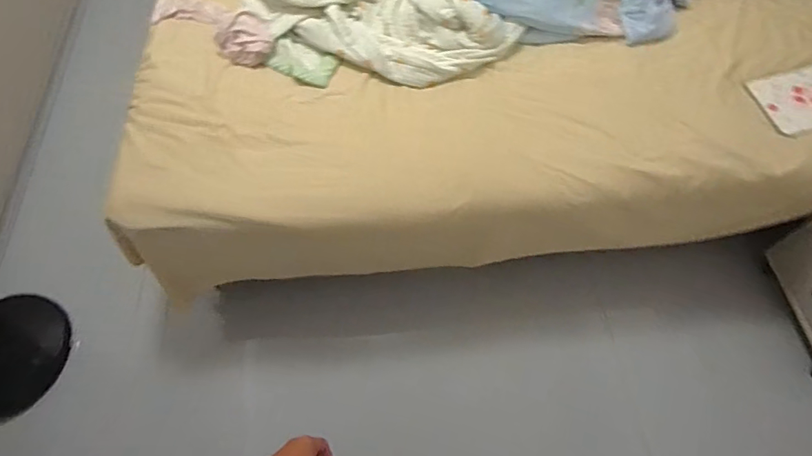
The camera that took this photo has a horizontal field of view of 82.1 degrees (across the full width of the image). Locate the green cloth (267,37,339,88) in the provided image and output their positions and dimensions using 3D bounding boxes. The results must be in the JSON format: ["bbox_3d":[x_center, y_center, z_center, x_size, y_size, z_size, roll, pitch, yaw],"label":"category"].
[{"bbox_3d":[-0.281,-0.451,1.271,0.178,0.031,0.104,20,66,14],"label":"green cloth"}]

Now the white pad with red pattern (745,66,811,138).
[{"bbox_3d":[0.997,-0.320,1.134,0.249,0.013,0.175,-14,63,-4],"label":"white pad with red pattern"}]

